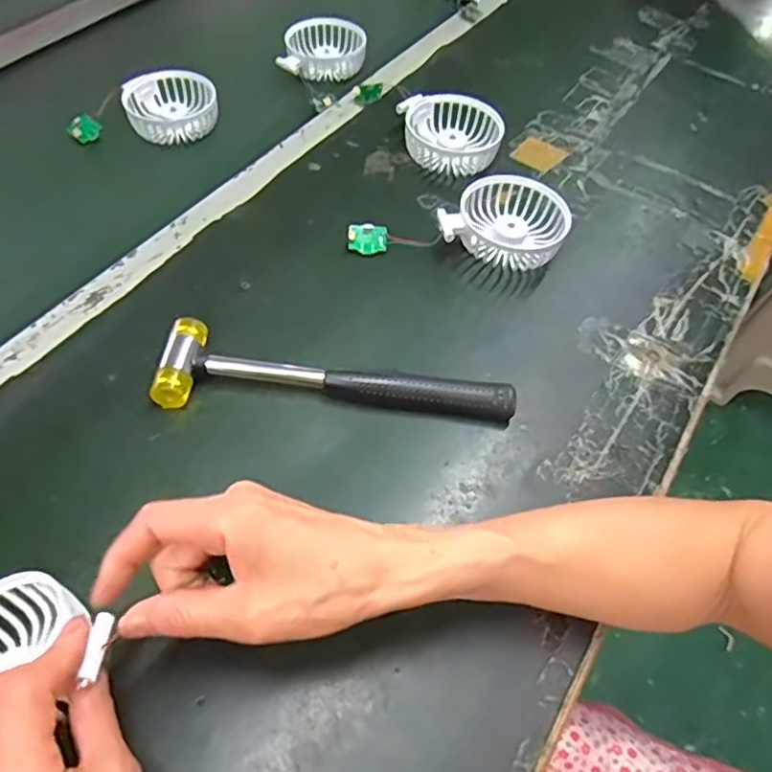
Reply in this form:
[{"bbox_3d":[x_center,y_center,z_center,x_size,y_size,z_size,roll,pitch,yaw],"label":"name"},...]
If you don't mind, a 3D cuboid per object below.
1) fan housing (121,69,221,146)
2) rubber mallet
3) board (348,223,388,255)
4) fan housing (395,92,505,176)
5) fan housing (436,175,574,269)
[{"bbox_3d":[-0.219,-0.288,0.647,0.090,0.033,0.077,-15,58,-15],"label":"fan housing"},{"bbox_3d":[-0.033,-0.009,0.440,0.239,0.022,0.059,3,55,-4],"label":"rubber mallet"},{"bbox_3d":[-0.015,-0.121,0.518,0.033,0.007,0.026,-3,90,-7],"label":"board"},{"bbox_3d":[0.062,-0.243,0.605,0.093,0.033,0.091,-2,55,-7],"label":"fan housing"},{"bbox_3d":[0.099,-0.141,0.538,0.105,0.034,0.082,6,55,-1],"label":"fan housing"}]

